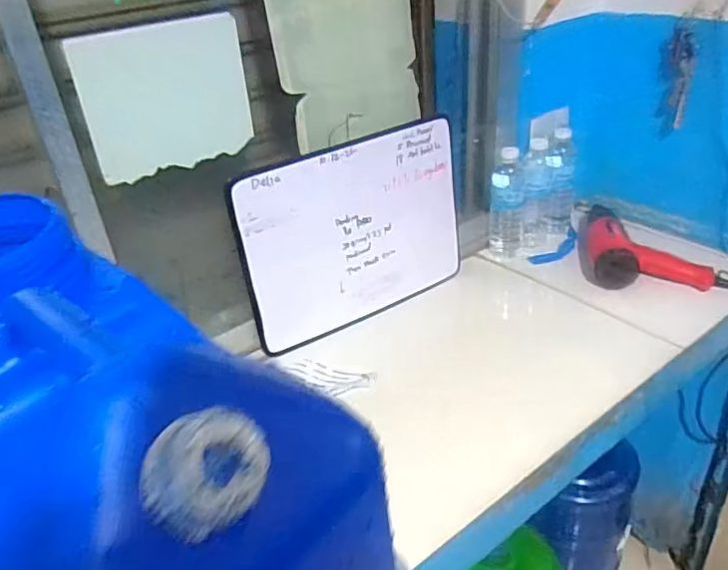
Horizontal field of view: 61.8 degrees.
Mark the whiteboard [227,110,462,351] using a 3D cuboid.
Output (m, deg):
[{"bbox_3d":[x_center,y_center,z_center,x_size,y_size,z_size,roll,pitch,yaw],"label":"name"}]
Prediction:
[{"bbox_3d":[-0.007,-0.077,0.961,0.385,0.298,0.014,-24,32,-25],"label":"whiteboard"}]

